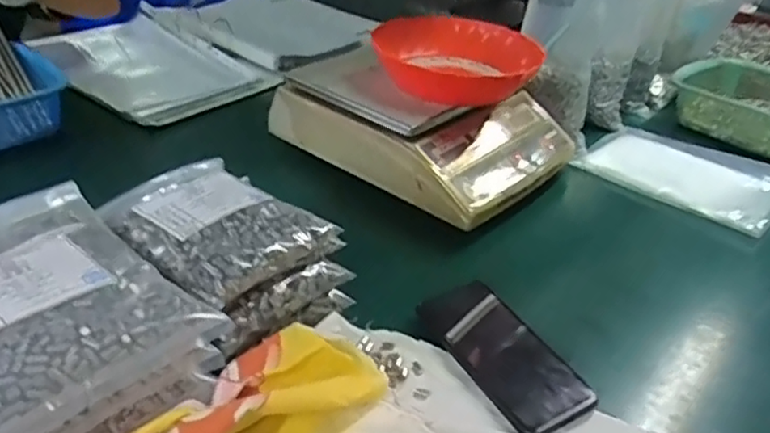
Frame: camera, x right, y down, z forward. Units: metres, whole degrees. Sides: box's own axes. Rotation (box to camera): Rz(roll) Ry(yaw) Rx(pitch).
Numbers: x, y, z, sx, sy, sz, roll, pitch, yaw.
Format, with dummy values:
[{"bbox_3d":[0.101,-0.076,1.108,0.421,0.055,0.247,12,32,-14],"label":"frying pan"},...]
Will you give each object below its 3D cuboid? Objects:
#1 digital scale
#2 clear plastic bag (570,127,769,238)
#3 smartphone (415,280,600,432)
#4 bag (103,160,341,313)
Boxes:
[{"bbox_3d":[0.056,-0.131,0.836,0.323,0.092,0.260,27,39,29],"label":"digital scale"},{"bbox_3d":[0.403,-0.063,0.876,0.169,0.047,0.260,-25,45,-38],"label":"clear plastic bag"},{"bbox_3d":[0.103,0.117,0.552,0.076,0.016,0.160,-16,40,-29],"label":"smartphone"},{"bbox_3d":[-0.147,0.003,0.556,0.171,0.038,0.141,27,39,29],"label":"bag"}]

